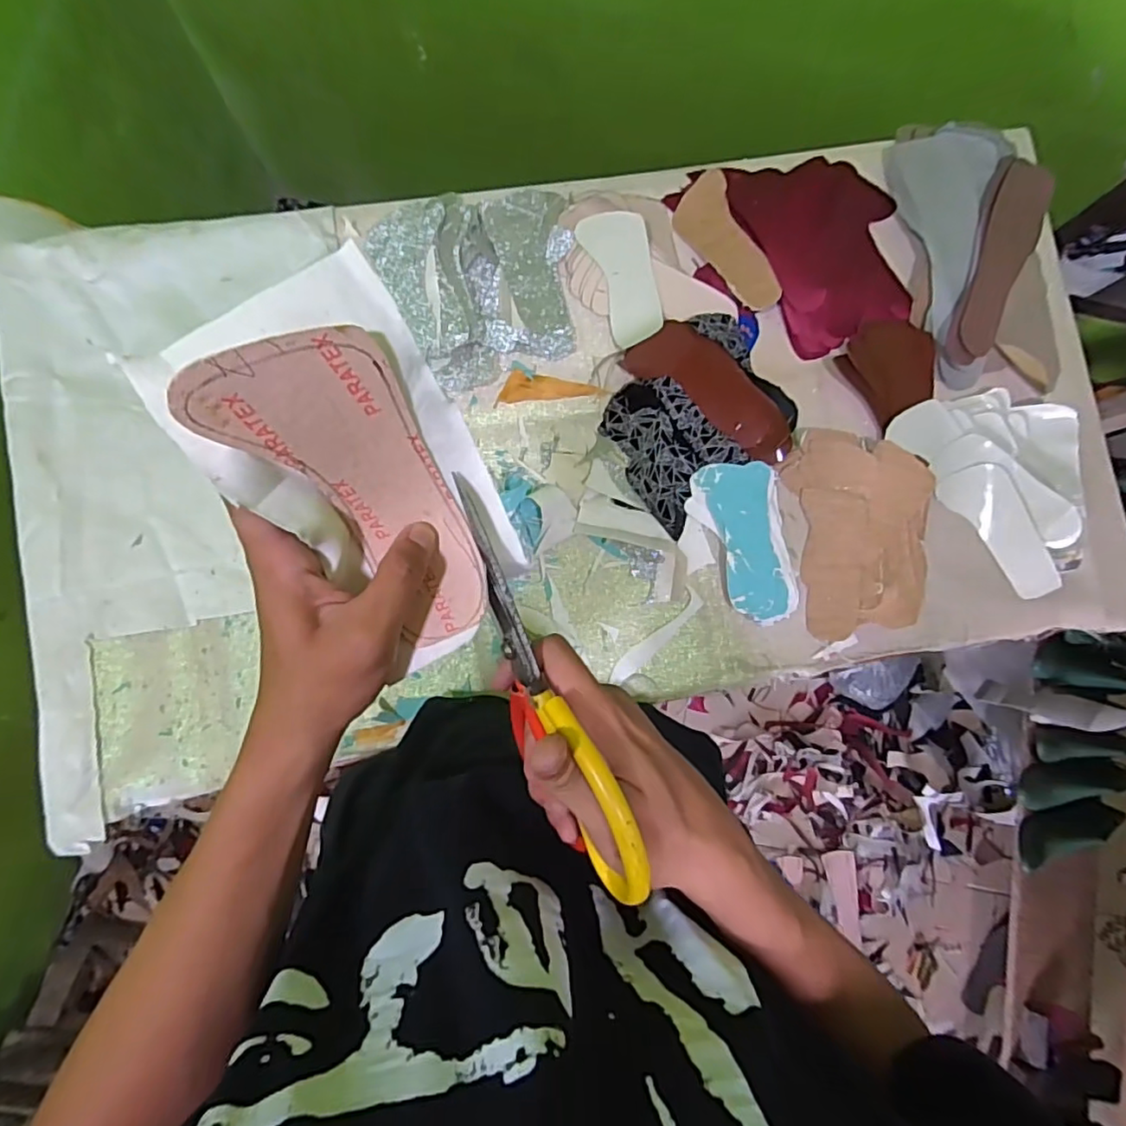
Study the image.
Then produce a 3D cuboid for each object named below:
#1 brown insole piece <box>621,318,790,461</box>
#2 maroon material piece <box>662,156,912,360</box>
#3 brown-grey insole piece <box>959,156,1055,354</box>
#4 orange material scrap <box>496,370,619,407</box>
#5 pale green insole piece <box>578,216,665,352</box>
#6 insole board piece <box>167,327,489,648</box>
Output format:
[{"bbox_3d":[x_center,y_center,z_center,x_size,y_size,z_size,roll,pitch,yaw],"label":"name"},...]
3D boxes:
[{"bbox_3d":[0.168,-0.190,0.654,0.199,0.026,0.068,36,82,0],"label":"brown insole piece"},{"bbox_3d":[0.270,-0.354,0.699,0.249,0.022,0.221,-8,84,-5],"label":"maroon material piece"},{"bbox_3d":[0.517,-0.351,0.698,0.079,0.011,0.218,13,93,-16],"label":"brown-grey insole piece"},{"bbox_3d":[-0.013,-0.200,0.673,0.124,0.005,0.037,-7,84,-5],"label":"orange material scrap"},{"bbox_3d":[0.069,-0.320,0.671,0.068,0.017,0.154,-13,84,-6],"label":"pale green insole piece"},{"bbox_3d":[-0.079,-0.033,0.254,0.066,0.041,0.143,-41,127,-8],"label":"insole board piece"}]

